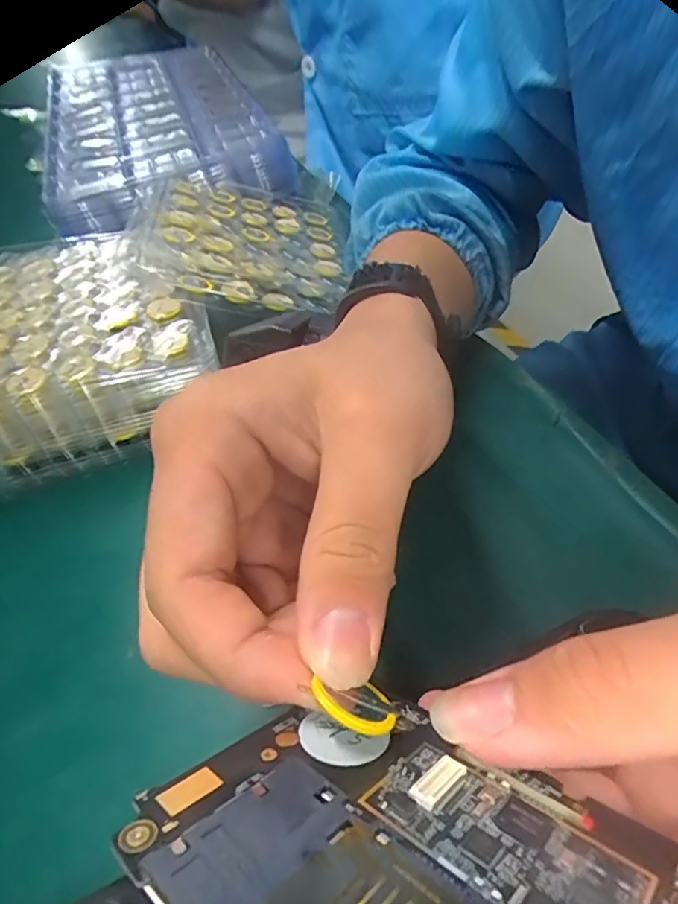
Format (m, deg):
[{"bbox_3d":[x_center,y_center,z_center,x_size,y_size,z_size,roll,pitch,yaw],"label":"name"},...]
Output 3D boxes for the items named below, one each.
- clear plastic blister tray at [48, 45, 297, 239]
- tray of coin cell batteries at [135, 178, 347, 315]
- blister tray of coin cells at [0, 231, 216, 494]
[{"bbox_3d":[-0.209,-0.374,0.591,0.206,0.035,0.499,-21,50,-5],"label":"clear plastic blister tray"},{"bbox_3d":[-0.067,-0.158,0.388,0.138,0.011,0.196,7,43,-18],"label":"tray of coin cell batteries"},{"bbox_3d":[-0.161,-0.075,0.340,0.147,0.073,0.173,-23,50,-6],"label":"blister tray of coin cells"}]

